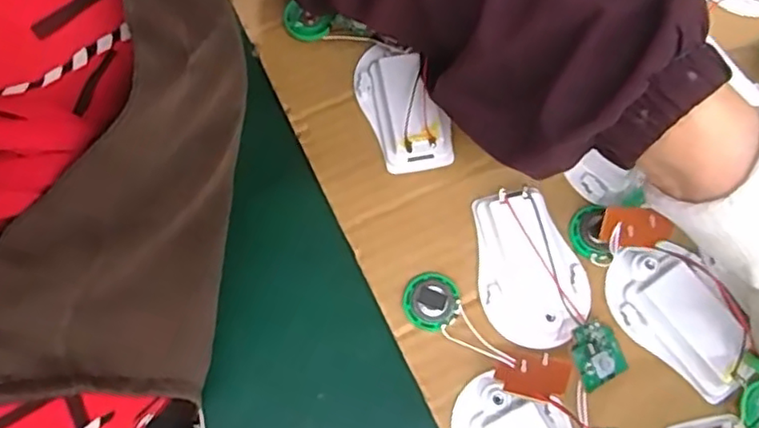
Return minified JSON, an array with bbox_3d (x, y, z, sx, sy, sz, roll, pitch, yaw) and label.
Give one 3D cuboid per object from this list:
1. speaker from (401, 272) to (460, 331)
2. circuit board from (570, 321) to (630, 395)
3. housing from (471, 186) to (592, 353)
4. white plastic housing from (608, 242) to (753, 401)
[{"bbox_3d":[0.026,0.043,0.316,0.028,0.008,0.029,0,72,1],"label":"speaker"},{"bbox_3d":[0.103,0.065,0.300,0.029,0.004,0.028,-23,85,-30],"label":"circuit board"},{"bbox_3d":[0.077,0.026,0.315,0.052,0.016,0.078,-9,72,-2],"label":"housing"},{"bbox_3d":[0.144,0.049,0.305,0.043,0.021,0.077,-33,74,-9],"label":"white plastic housing"}]

